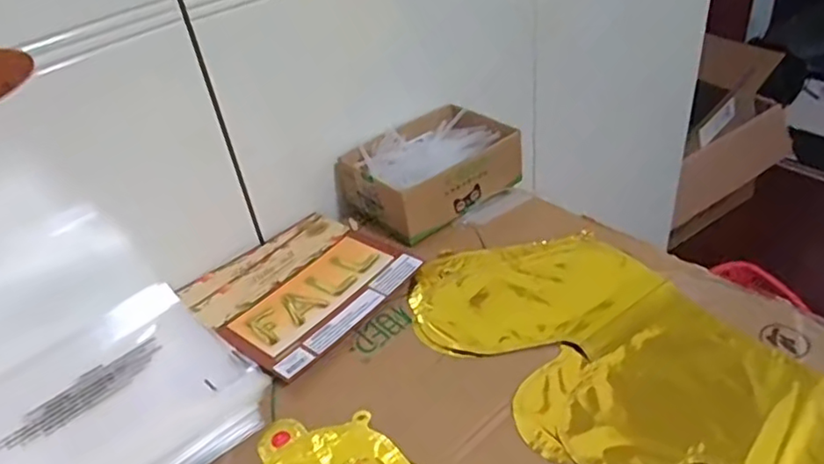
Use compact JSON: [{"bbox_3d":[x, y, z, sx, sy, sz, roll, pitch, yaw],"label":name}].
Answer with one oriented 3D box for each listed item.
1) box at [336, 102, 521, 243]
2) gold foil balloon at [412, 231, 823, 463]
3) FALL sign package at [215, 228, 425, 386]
[{"bbox_3d":[0.020,-0.078,0.726,0.184,0.066,0.137,-29,43,-26],"label":"box"},{"bbox_3d":[0.192,0.109,0.491,0.203,0.034,0.448,-31,44,-28],"label":"gold foil balloon"},{"bbox_3d":[-0.086,0.062,0.615,0.105,0.012,0.194,24,47,33],"label":"FALL sign package"}]

